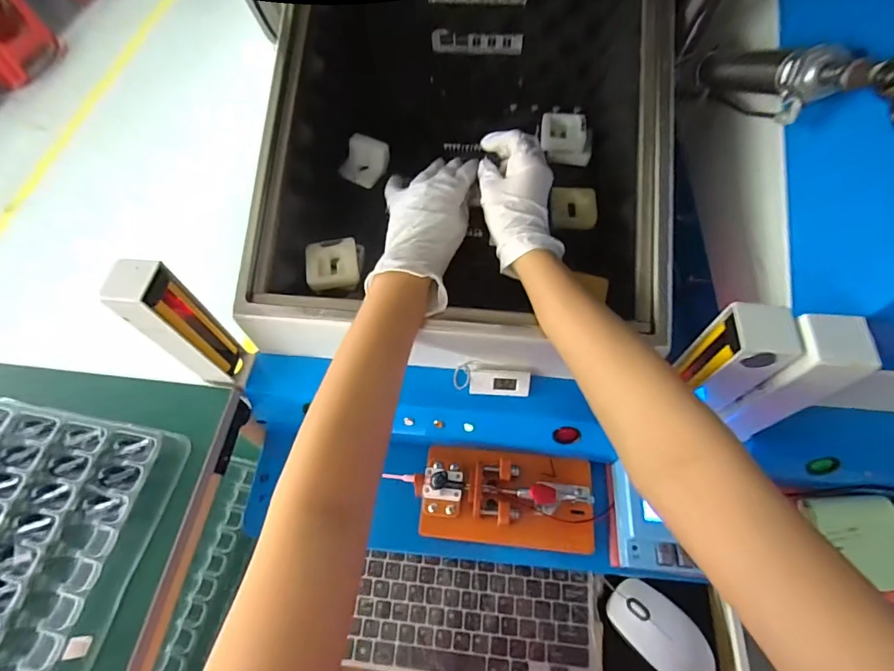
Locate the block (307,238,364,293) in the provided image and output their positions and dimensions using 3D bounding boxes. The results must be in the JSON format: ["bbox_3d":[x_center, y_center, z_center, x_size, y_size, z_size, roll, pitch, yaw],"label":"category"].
[{"bbox_3d":[-0.113,-0.071,0.454,0.053,0.018,0.054,-5,61,-1],"label":"block"}]

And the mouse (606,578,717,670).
[{"bbox_3d":[0.211,0.296,0.447,0.054,0.033,0.098,-40,67,-19],"label":"mouse"}]

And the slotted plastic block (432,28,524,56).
[{"bbox_3d":[0.038,-0.365,0.563,0.112,0.025,0.007,5,61,4],"label":"slotted plastic block"}]

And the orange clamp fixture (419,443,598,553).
[{"bbox_3d":[0.060,0.157,0.447,0.168,0.046,0.090,5,61,4],"label":"orange clamp fixture"}]

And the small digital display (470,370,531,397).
[{"bbox_3d":[0.051,0.046,0.437,0.057,0.013,0.024,2,100,3],"label":"small digital display"}]

